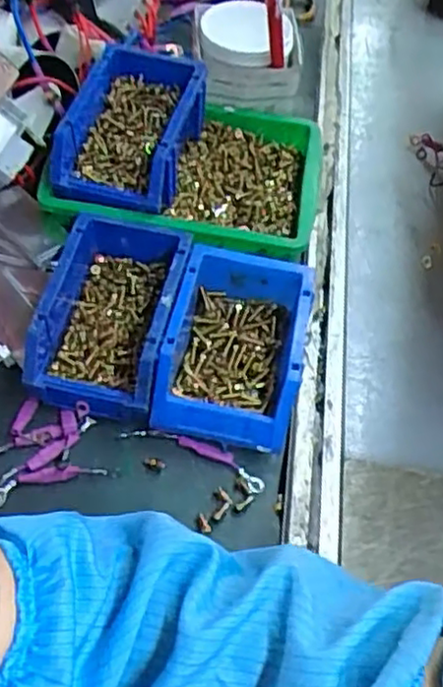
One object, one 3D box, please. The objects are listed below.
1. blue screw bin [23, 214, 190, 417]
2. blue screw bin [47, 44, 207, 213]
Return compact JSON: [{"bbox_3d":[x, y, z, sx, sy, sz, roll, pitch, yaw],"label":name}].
[{"bbox_3d":[-0.095,-0.023,0.577,0.108,0.070,0.164,11,54,2],"label":"blue screw bin"},{"bbox_3d":[-0.085,-0.203,0.642,0.116,0.063,0.172,10,54,1],"label":"blue screw bin"}]

